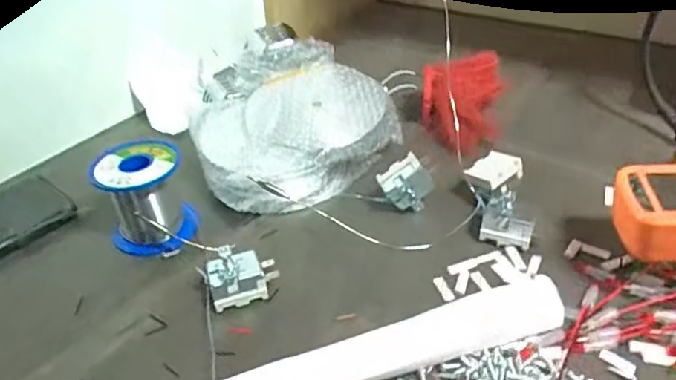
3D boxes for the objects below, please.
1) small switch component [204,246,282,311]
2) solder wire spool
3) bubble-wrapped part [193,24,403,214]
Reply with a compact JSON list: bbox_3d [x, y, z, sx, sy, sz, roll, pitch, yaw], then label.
[{"bbox_3d":[-0.065,0.057,0.373,0.044,0.027,0.035,-16,37,-14],"label":"small switch component"},{"bbox_3d":[-0.144,0.006,0.416,0.064,0.060,0.066,-21,39,-20],"label":"solder wire spool"},{"bbox_3d":[-0.053,-0.067,0.500,0.174,0.078,0.185,-27,41,-27],"label":"bubble-wrapped part"}]

